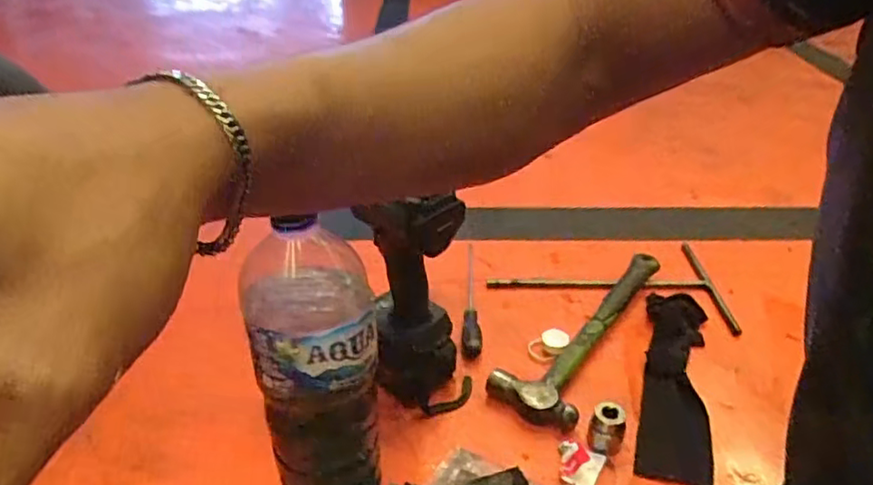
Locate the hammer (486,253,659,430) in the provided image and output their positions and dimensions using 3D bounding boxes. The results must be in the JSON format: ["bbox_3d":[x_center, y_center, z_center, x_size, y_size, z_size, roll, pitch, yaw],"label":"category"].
[{"bbox_3d":[0.180,0.098,0.762,0.097,0.028,0.334,19,38,27],"label":"hammer"}]

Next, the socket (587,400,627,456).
[{"bbox_3d":[0.166,0.184,0.613,0.033,0.046,0.033,-1,33,0],"label":"socket"}]

